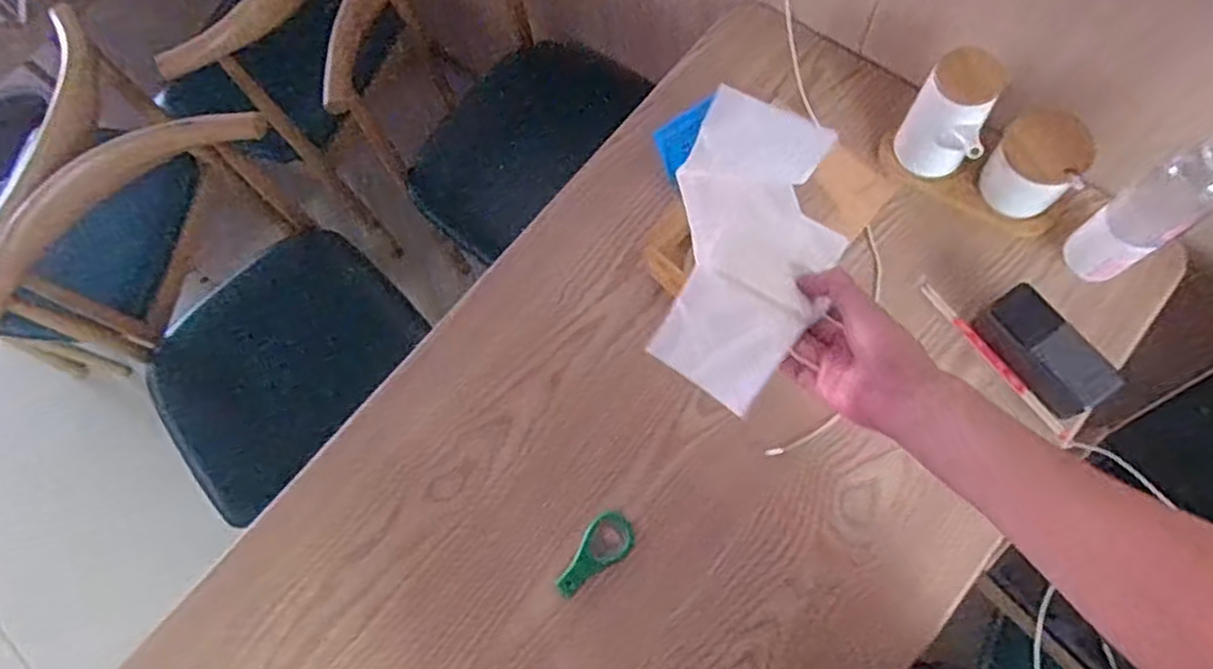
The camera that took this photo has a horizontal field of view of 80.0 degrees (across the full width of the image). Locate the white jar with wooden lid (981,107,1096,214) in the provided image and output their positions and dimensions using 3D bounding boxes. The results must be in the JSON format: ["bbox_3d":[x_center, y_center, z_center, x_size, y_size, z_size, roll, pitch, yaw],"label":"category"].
[{"bbox_3d":[0.427,-0.172,0.716,0.081,0.082,0.074,-2,72,6],"label":"white jar with wooden lid"}]

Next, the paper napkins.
[{"bbox_3d":[0.108,-0.056,0.532,0.131,0.029,0.208,19,86,-18],"label":"paper napkins"}]

